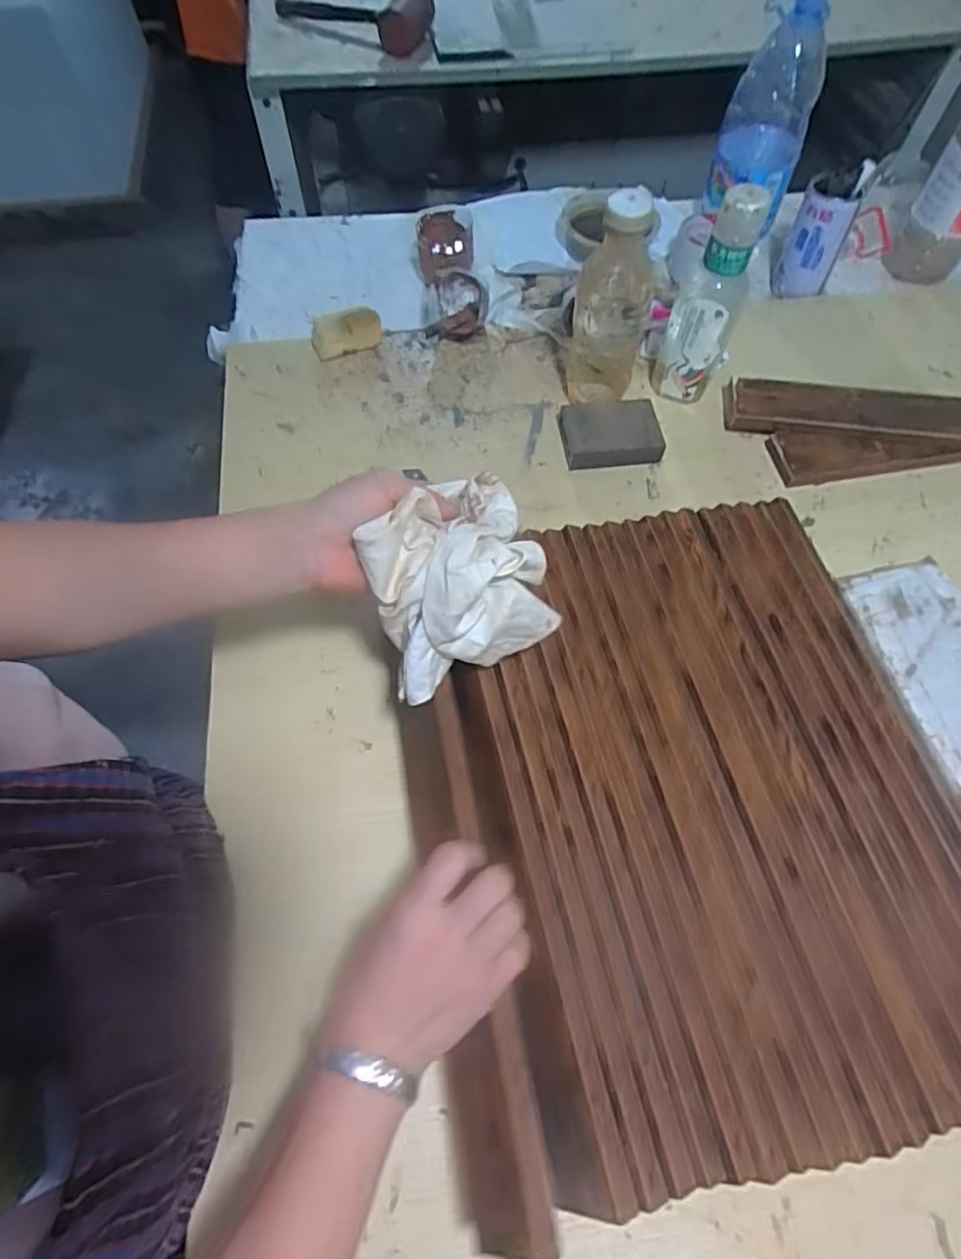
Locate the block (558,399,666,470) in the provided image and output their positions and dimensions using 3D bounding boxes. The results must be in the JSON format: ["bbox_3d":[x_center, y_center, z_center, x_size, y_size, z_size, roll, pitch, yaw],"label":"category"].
[{"bbox_3d":[0.138,-0.210,0.669,0.105,0.027,0.077,-1,65,-2],"label":"block"}]

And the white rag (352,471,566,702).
[{"bbox_3d":[-0.018,-0.032,0.427,0.117,0.098,0.096,-27,68,-13],"label":"white rag"}]

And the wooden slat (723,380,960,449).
[{"bbox_3d":[0.493,-0.219,0.663,0.455,0.016,0.063,8,76,3],"label":"wooden slat"}]

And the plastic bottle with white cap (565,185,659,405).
[{"bbox_3d":[0.130,-0.314,0.616,0.071,0.203,0.076,12,65,4],"label":"plastic bottle with white cap"}]

